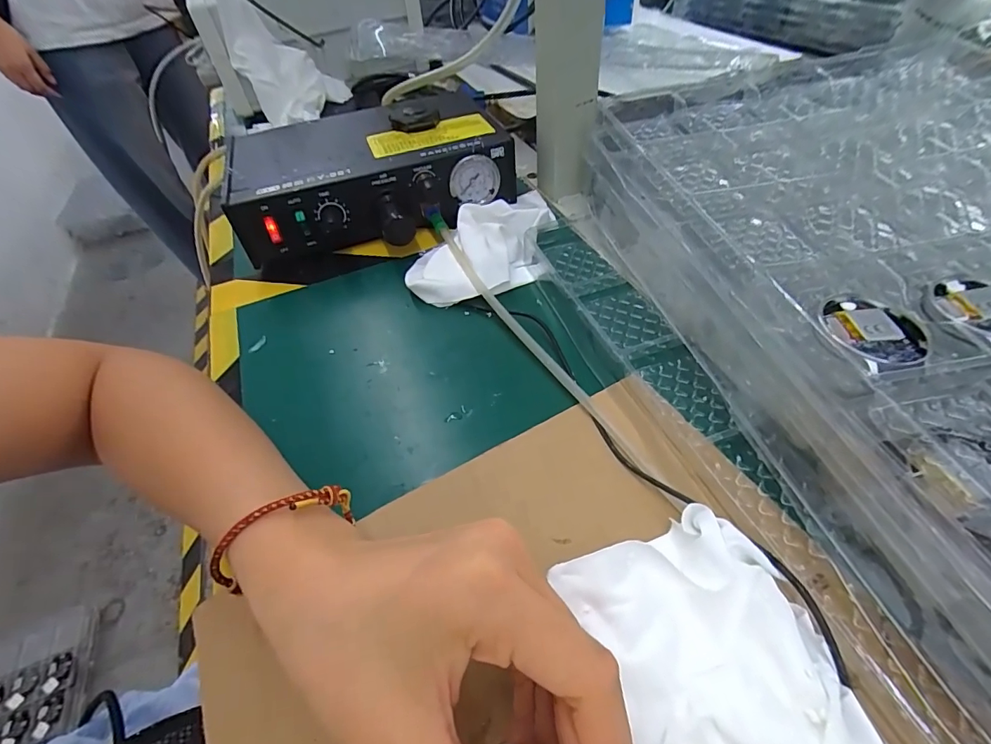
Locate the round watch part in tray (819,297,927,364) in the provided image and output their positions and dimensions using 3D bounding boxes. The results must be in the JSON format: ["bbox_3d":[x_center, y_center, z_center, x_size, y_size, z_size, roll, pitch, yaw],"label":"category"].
[{"bbox_3d":[0.167,-0.018,0.204,0.038,0.007,0.039,-3,49,4],"label":"round watch part in tray"}]

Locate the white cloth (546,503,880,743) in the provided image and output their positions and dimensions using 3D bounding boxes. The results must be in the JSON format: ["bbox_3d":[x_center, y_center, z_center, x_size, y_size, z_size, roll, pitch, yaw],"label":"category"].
[{"bbox_3d":[0.086,0.116,0.158,0.080,0.039,0.127,-21,50,-11],"label":"white cloth"}]

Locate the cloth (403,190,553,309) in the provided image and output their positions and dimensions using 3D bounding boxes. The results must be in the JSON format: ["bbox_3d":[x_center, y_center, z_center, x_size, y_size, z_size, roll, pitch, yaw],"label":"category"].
[{"bbox_3d":[-0.006,-0.096,0.359,0.135,0.035,0.077,-23,51,-13],"label":"cloth"}]

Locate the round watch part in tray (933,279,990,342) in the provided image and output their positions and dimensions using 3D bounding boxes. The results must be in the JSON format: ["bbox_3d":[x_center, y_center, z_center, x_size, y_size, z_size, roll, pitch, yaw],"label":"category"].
[{"bbox_3d":[0.224,-0.030,0.208,0.043,0.004,0.039,-35,54,-22],"label":"round watch part in tray"}]

